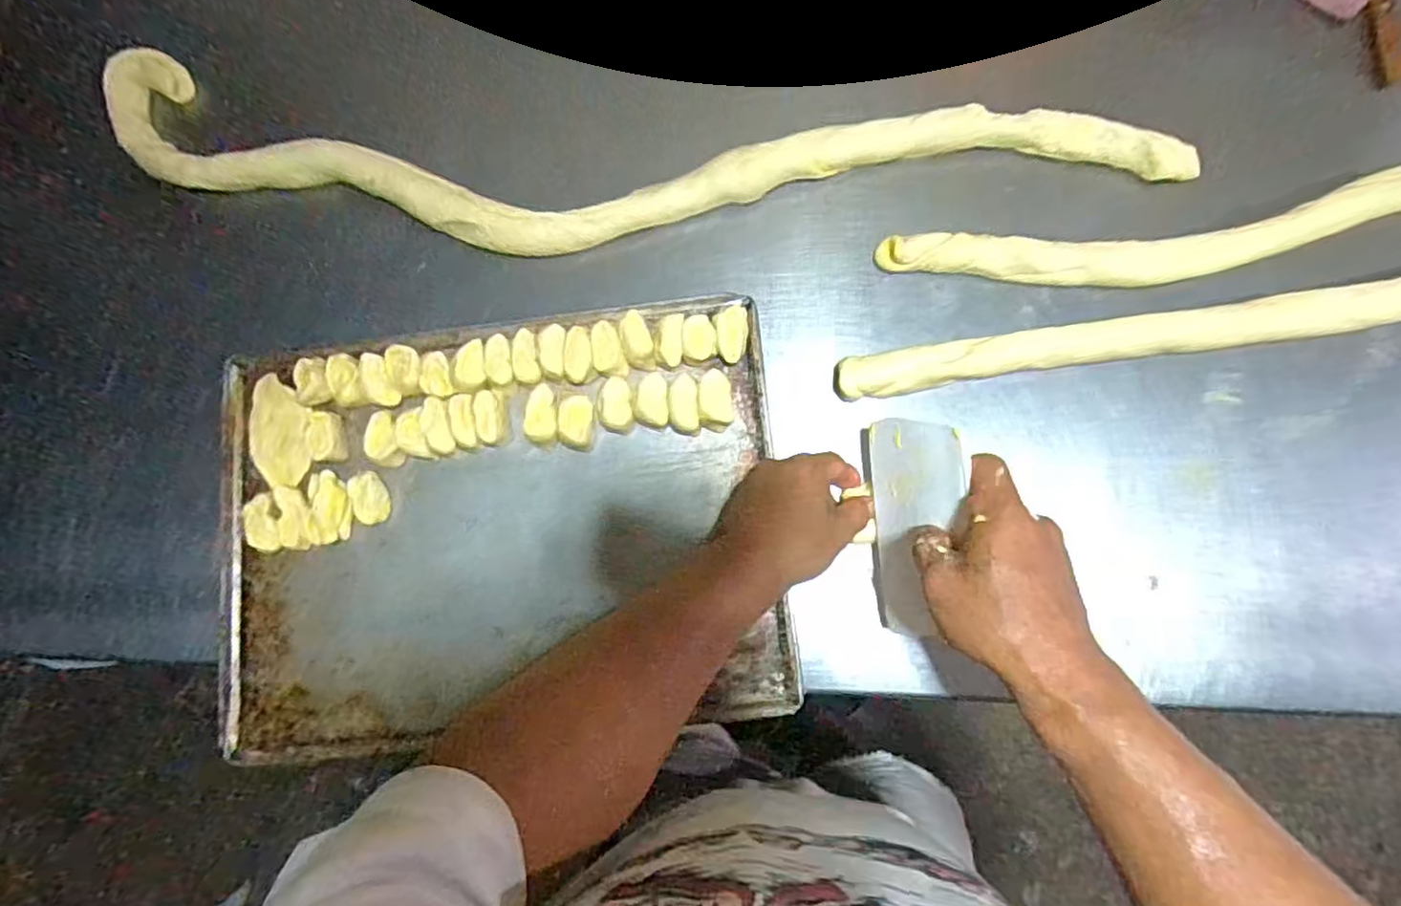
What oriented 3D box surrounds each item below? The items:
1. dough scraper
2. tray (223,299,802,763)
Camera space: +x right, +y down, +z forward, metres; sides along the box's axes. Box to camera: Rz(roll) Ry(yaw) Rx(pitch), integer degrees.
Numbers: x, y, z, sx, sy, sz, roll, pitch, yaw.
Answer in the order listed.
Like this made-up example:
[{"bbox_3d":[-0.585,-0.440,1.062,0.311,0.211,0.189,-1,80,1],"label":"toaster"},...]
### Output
[{"bbox_3d":[0.148,0.052,0.439,0.007,0.099,0.151,-5,88,-17],"label":"dough scraper"},{"bbox_3d":[-0.163,0.058,0.513,0.444,0.024,0.326,-7,82,3],"label":"tray"}]

